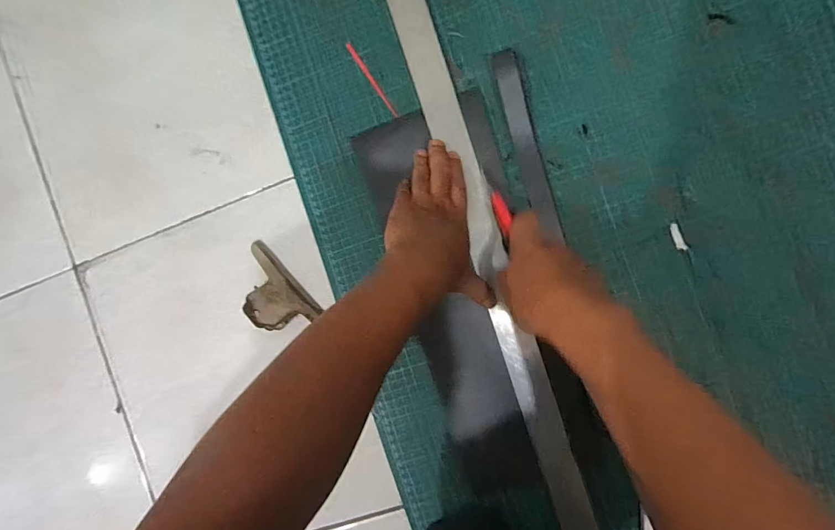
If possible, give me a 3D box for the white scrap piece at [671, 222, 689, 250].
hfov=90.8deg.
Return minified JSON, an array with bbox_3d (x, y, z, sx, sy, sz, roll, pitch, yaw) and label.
[{"bbox_3d":[0.265,-0.028,0.419,0.010,0.004,0.030,-27,88,8],"label":"white scrap piece"}]

